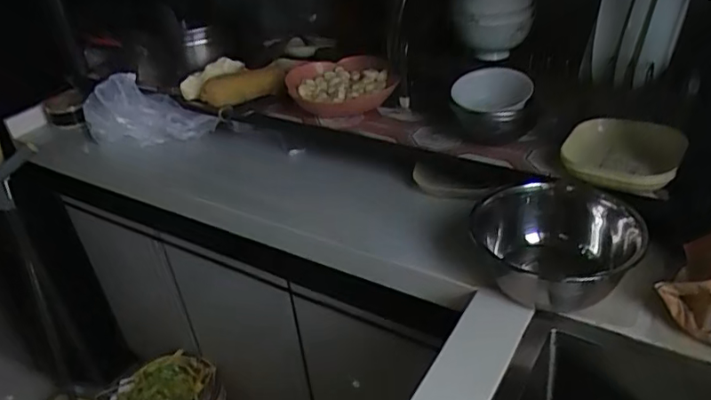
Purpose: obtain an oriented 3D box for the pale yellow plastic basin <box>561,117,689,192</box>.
[{"bbox_3d":[0.339,-0.059,0.727,0.133,0.044,0.123,-4,34,3],"label":"pale yellow plastic basin"}]

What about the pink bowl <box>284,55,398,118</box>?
[{"bbox_3d":[-0.021,-0.175,0.929,0.174,0.070,0.148,-7,34,-1],"label":"pink bowl"}]

